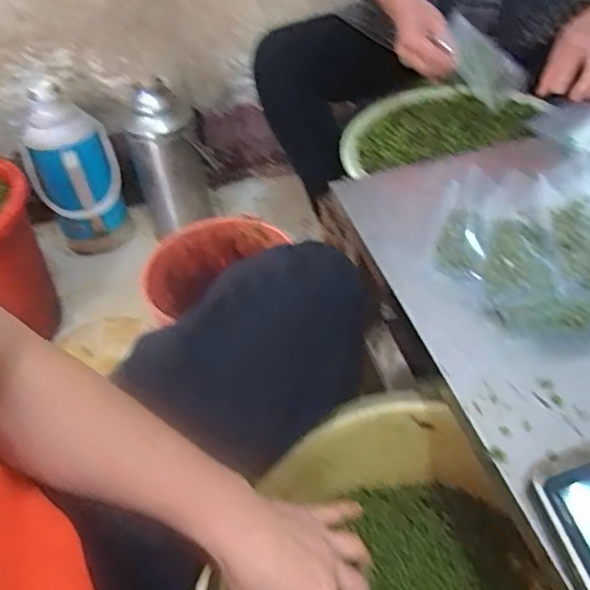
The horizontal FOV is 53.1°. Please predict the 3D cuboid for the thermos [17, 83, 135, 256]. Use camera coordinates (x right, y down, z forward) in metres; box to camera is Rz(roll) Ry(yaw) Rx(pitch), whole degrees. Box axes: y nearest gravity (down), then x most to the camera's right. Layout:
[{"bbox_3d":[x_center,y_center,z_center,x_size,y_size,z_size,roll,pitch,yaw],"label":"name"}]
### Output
[{"bbox_3d":[-0.469,-0.242,1.293,0.170,0.379,0.167,-17,45,-9],"label":"thermos"}]

